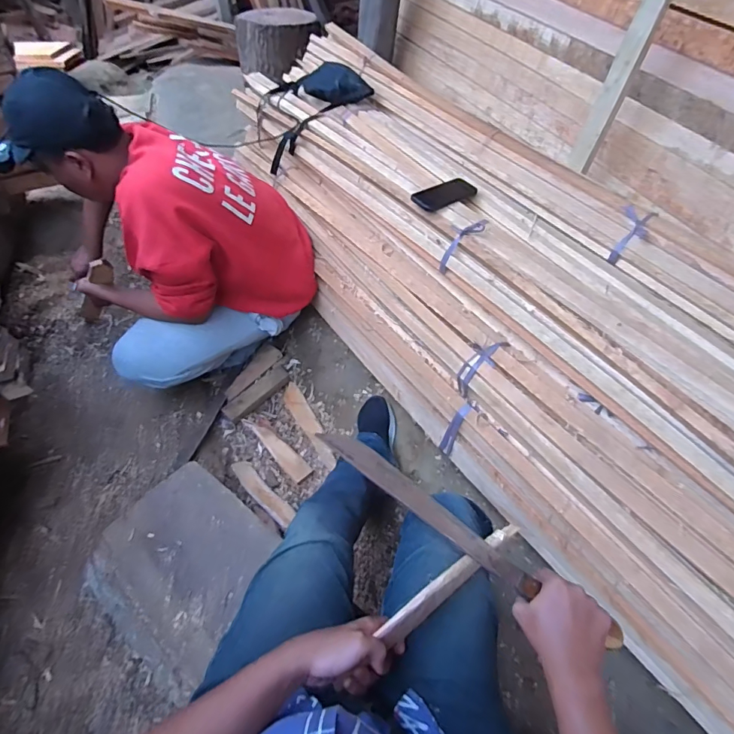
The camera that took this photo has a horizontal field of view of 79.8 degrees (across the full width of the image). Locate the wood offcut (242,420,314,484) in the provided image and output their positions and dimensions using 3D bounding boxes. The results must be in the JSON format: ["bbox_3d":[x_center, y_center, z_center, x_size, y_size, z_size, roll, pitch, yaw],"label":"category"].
[{"bbox_3d":[-0.264,0.238,1.279,0.255,0.015,0.057,39,65,21],"label":"wood offcut"}]

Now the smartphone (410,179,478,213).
[{"bbox_3d":[0.196,-0.431,1.096,0.160,0.012,0.078,-27,63,-22],"label":"smartphone"}]

